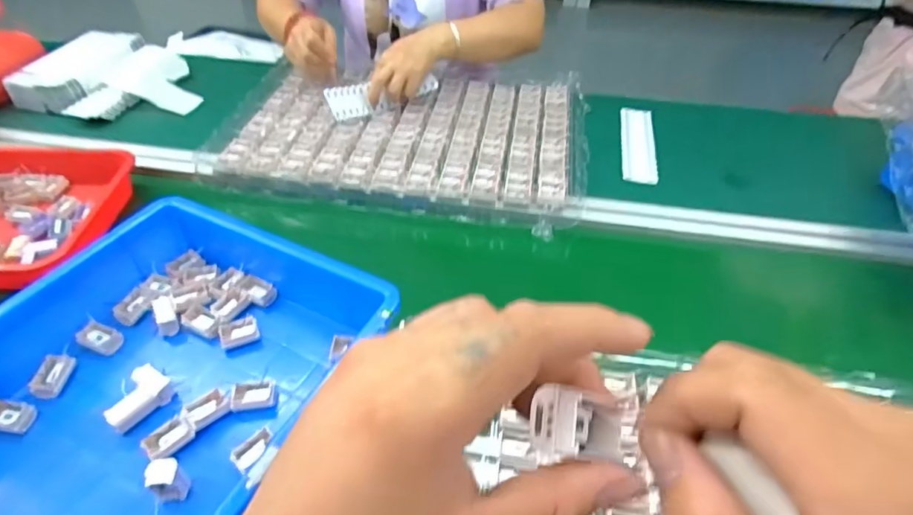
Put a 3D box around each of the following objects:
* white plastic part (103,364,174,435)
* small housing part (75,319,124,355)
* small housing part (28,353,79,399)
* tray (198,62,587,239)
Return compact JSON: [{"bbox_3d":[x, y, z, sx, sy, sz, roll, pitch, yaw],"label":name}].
[{"bbox_3d":[-0.270,0.121,0.455,0.029,0.026,0.053,21,48,19],"label":"white plastic part"},{"bbox_3d":[-0.335,0.076,0.504,0.035,0.014,0.025,13,45,11],"label":"small housing part"},{"bbox_3d":[-0.356,0.104,0.473,0.025,0.011,0.039,27,48,-18],"label":"small housing part"},{"bbox_3d":[-0.063,-0.191,0.785,0.495,0.026,0.346,10,45,9],"label":"tray"}]

